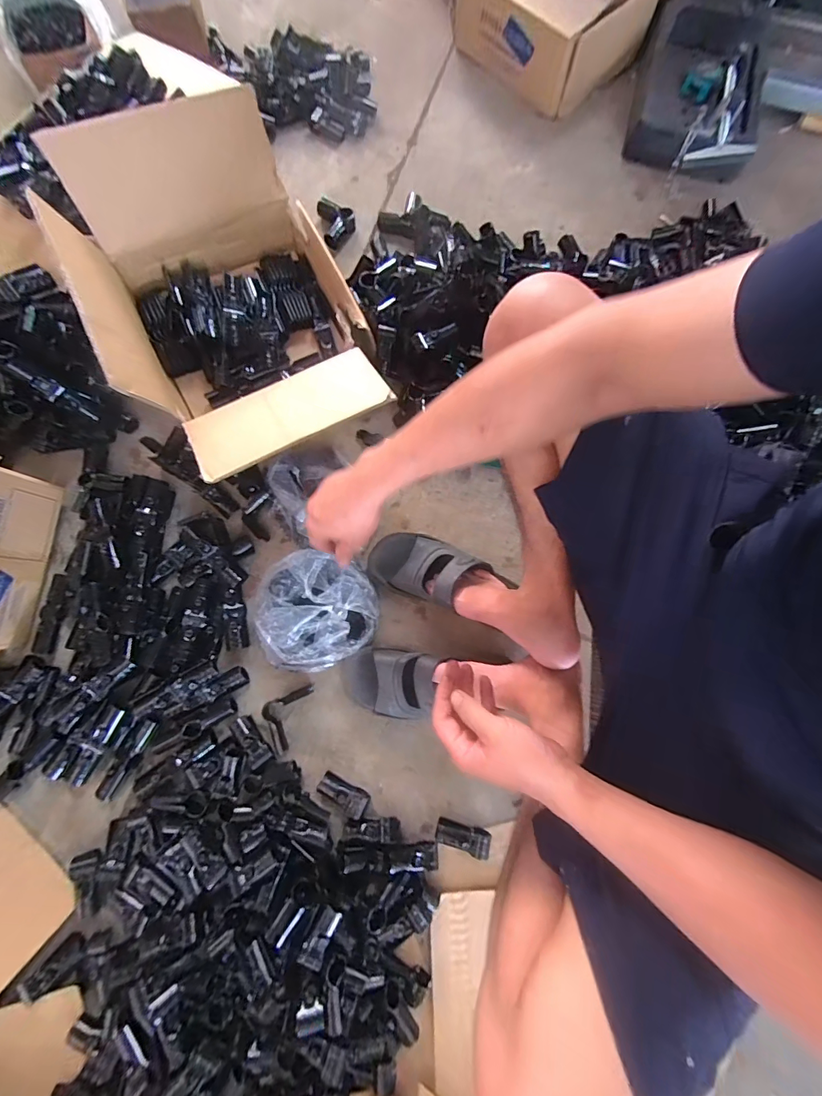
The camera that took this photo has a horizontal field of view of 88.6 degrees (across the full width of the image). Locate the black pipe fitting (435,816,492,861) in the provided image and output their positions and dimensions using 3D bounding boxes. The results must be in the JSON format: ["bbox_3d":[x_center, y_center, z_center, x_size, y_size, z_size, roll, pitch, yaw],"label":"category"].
[{"bbox_3d":[0.078,0.436,0.632,0.079,0.027,0.032,15,78,2],"label":"black pipe fitting"}]

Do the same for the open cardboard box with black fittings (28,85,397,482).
[{"bbox_3d":[-0.268,-0.376,0.661,0.356,0.211,0.513,-23,80,-6],"label":"open cardboard box with black fittings"}]

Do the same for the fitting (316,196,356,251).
[{"bbox_3d":[-0.150,-0.669,0.871,0.070,0.032,0.105,-13,79,-4],"label":"fitting"}]

